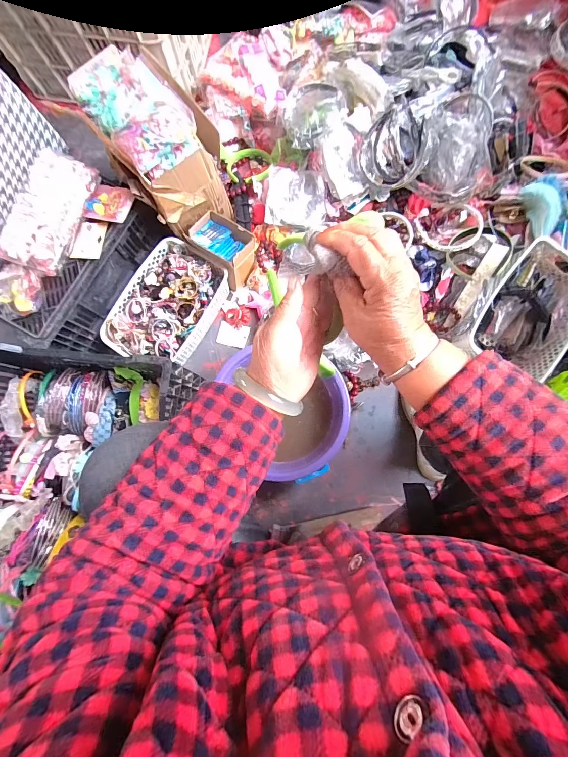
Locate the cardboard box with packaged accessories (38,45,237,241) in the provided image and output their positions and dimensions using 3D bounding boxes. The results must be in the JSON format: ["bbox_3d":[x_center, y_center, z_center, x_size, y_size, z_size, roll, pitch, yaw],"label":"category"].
[{"bbox_3d":[-0.290,-0.505,0.711,0.196,0.210,0.330,-44,81,-4],"label":"cardboard box with packaged accessories"}]

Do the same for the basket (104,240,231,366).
[{"bbox_3d":[-0.278,-0.171,0.786,0.212,0.092,0.291,29,84,7],"label":"basket"}]

